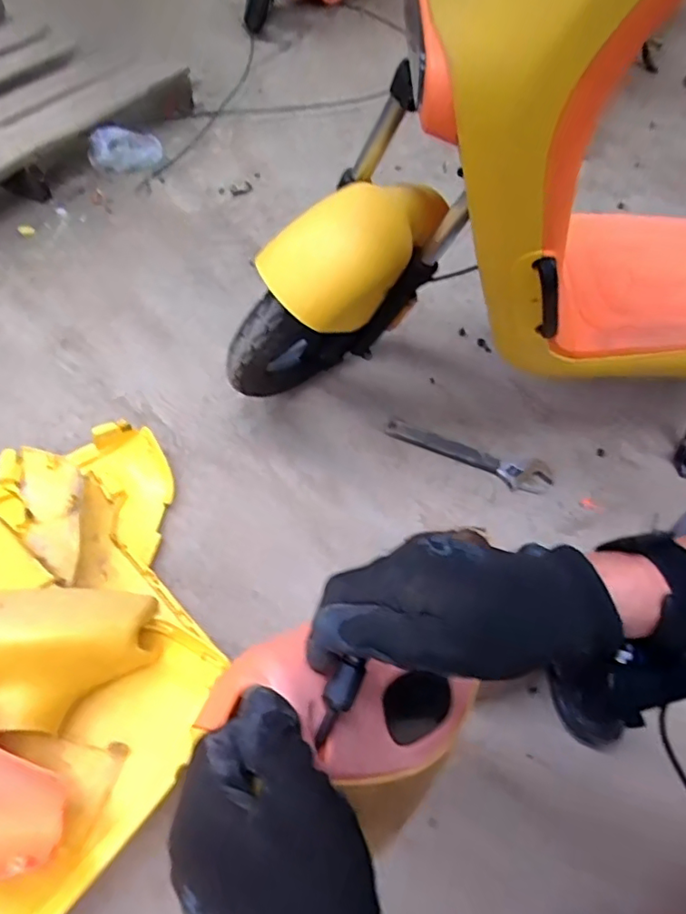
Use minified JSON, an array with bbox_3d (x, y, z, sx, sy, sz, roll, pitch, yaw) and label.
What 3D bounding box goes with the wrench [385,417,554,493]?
[{"bbox_3d":[0.217,-0.004,0.991,0.294,0.015,0.063,18,56,9],"label":"wrench"}]

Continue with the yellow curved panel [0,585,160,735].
[{"bbox_3d":[-0.370,0.211,0.621,0.288,0.101,0.152,3,56,-2],"label":"yellow curved panel"}]

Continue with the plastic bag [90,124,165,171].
[{"bbox_3d":[-0.588,-0.831,1.518,0.047,0.105,0.205,39,43,21],"label":"plastic bag"}]

